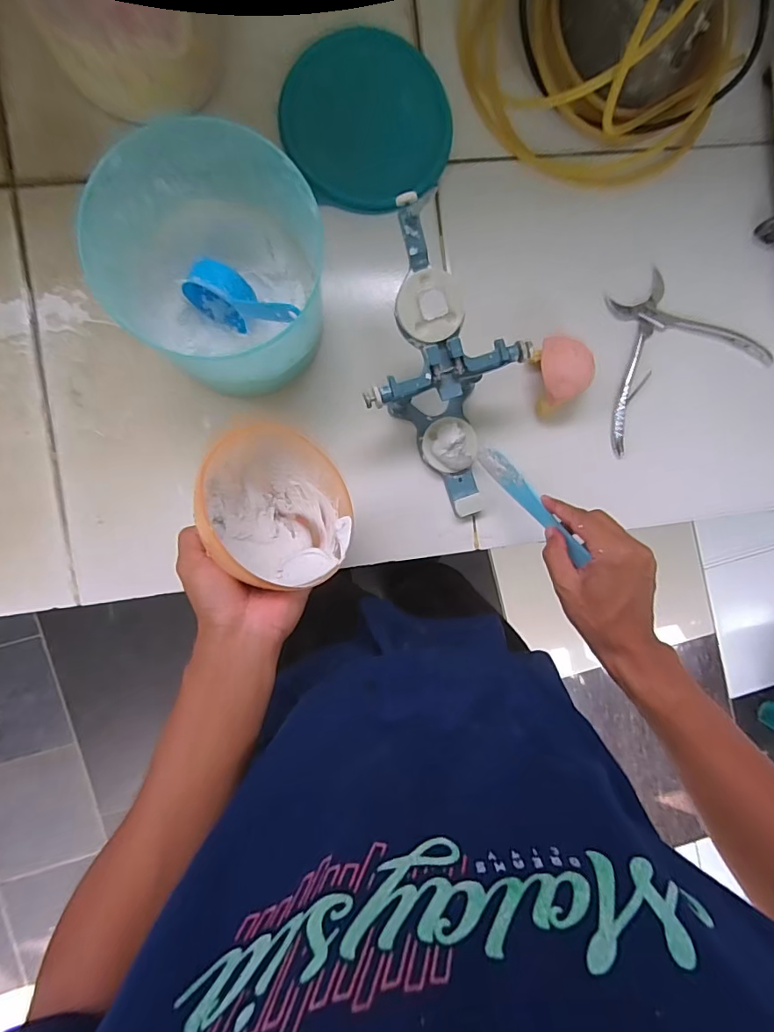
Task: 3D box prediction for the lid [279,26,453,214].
[{"bbox_3d":[-0.019,-0.380,0.481,0.158,0.021,0.148,0,94,-6],"label":"lid"}]

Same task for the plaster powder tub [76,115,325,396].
[{"bbox_3d":[-0.134,-0.197,0.413,0.155,0.141,0.158,0,94,-6],"label":"plaster powder tub"}]

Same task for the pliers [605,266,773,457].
[{"bbox_3d":[0.289,-0.175,0.519,0.193,0.013,0.145,-34,96,-3],"label":"pliers"}]

